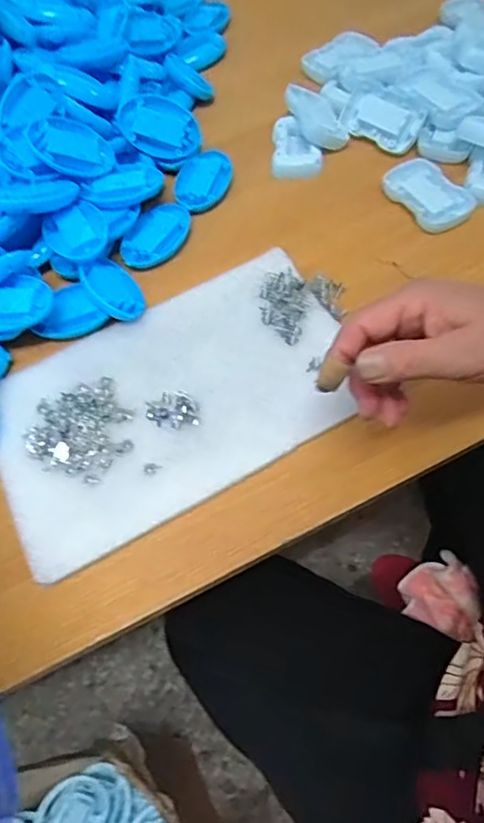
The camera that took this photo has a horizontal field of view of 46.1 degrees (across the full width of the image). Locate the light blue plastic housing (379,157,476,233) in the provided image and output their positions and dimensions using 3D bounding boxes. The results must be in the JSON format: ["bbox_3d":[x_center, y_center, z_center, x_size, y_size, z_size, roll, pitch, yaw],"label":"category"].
[{"bbox_3d":[0.183,-0.213,0.561,0.054,0.019,0.089,-31,63,-12],"label":"light blue plastic housing"}]

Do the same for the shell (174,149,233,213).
[{"bbox_3d":[-0.042,-0.241,0.595,0.057,0.013,0.081,10,63,11],"label":"shell"}]

